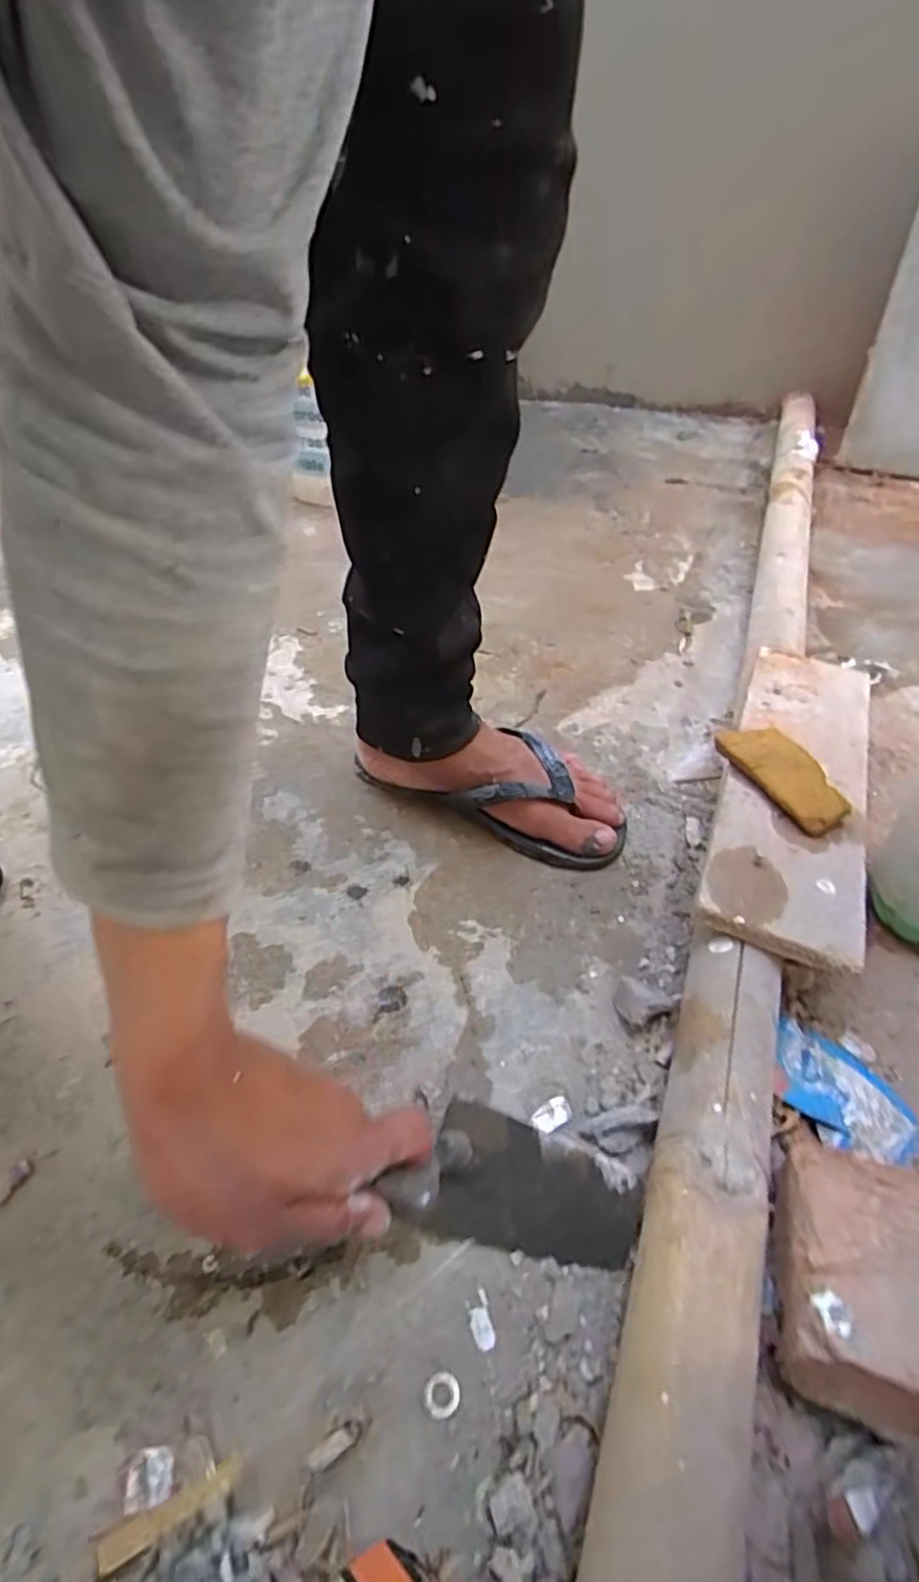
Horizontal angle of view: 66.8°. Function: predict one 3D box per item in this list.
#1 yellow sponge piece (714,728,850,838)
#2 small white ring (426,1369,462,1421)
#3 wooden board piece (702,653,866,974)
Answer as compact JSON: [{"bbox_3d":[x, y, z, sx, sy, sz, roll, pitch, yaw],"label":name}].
[{"bbox_3d":[0.240,-0.016,0.517,0.044,0.012,0.105,-32,56,-4],"label":"yellow sponge piece"},{"bbox_3d":[-0.008,0.280,0.324,0.016,0.004,0.016,0,43,0],"label":"small white ring"},{"bbox_3d":[0.261,-0.014,0.542,0.101,0.015,0.337,15,41,18],"label":"wooden board piece"}]

